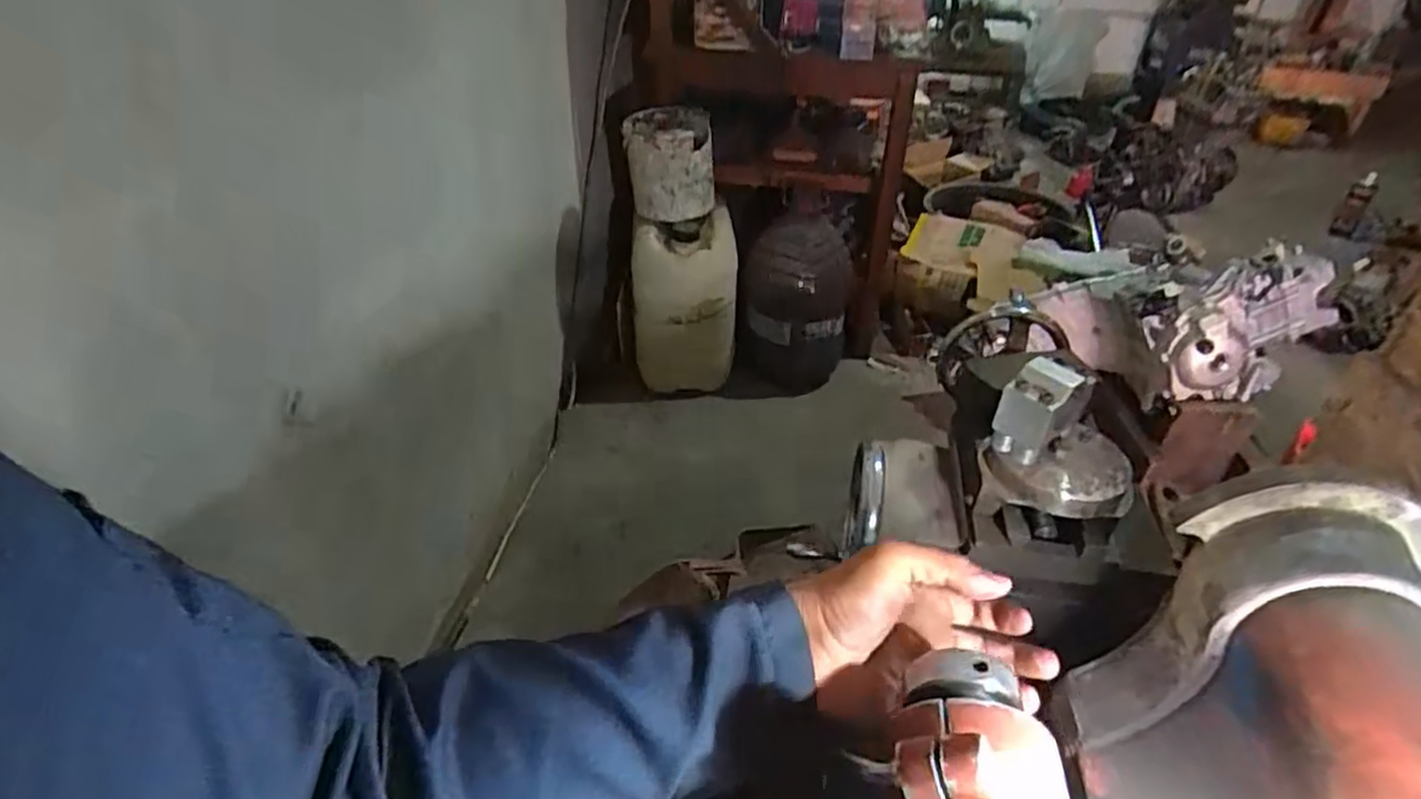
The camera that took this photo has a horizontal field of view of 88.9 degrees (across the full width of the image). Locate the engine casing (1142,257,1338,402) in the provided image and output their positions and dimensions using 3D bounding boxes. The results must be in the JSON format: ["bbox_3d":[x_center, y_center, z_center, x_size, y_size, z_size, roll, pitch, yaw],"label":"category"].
[{"bbox_3d":[1.088,-0.160,1.485,0.344,0.237,0.201,-21,42,-26],"label":"engine casing"}]

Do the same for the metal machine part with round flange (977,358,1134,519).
[{"bbox_3d":[0.282,0.032,0.575,0.112,0.100,0.089,22,42,25],"label":"metal machine part with round flange"}]

